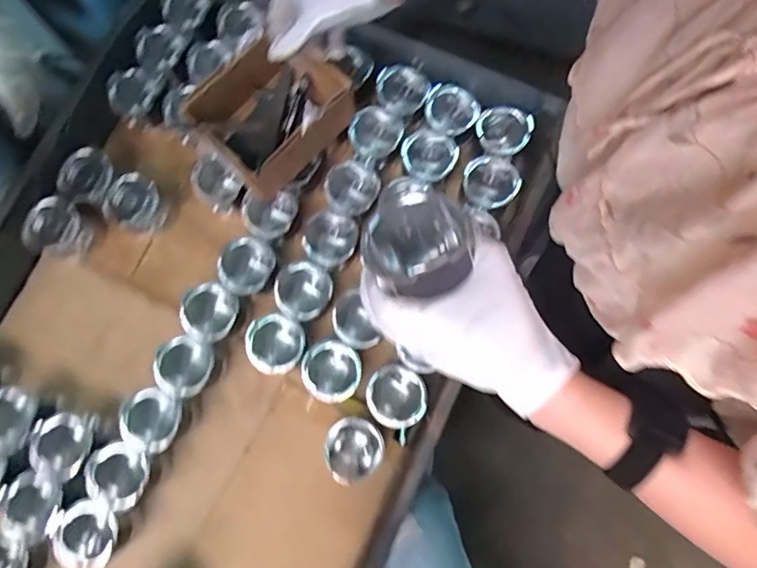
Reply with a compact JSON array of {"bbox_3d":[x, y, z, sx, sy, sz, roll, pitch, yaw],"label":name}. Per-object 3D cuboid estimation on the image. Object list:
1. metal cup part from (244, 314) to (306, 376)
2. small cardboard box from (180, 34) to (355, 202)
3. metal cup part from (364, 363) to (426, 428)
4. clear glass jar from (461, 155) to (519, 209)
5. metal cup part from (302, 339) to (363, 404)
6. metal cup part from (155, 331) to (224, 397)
[{"bbox_3d":[-0.150,0.092,0.755,0.083,0.069,0.081,0,78,0],"label":"metal cup part"},{"bbox_3d":[-0.148,-0.241,0.707,0.143,0.090,0.188,44,82,8],"label":"small cardboard box"},{"bbox_3d":[0.026,0.164,0.740,0.081,0.070,0.087,0,78,0],"label":"metal cup part"},{"bbox_3d":[0.173,-0.156,0.783,0.082,0.068,0.078,42,82,8],"label":"clear glass jar"},{"bbox_3d":[-0.066,0.129,0.743,0.079,0.079,0.083,0,78,0],"label":"metal cup part"},{"bbox_3d":[-0.279,0.123,0.742,0.080,0.058,0.083,0,78,0],"label":"metal cup part"}]

